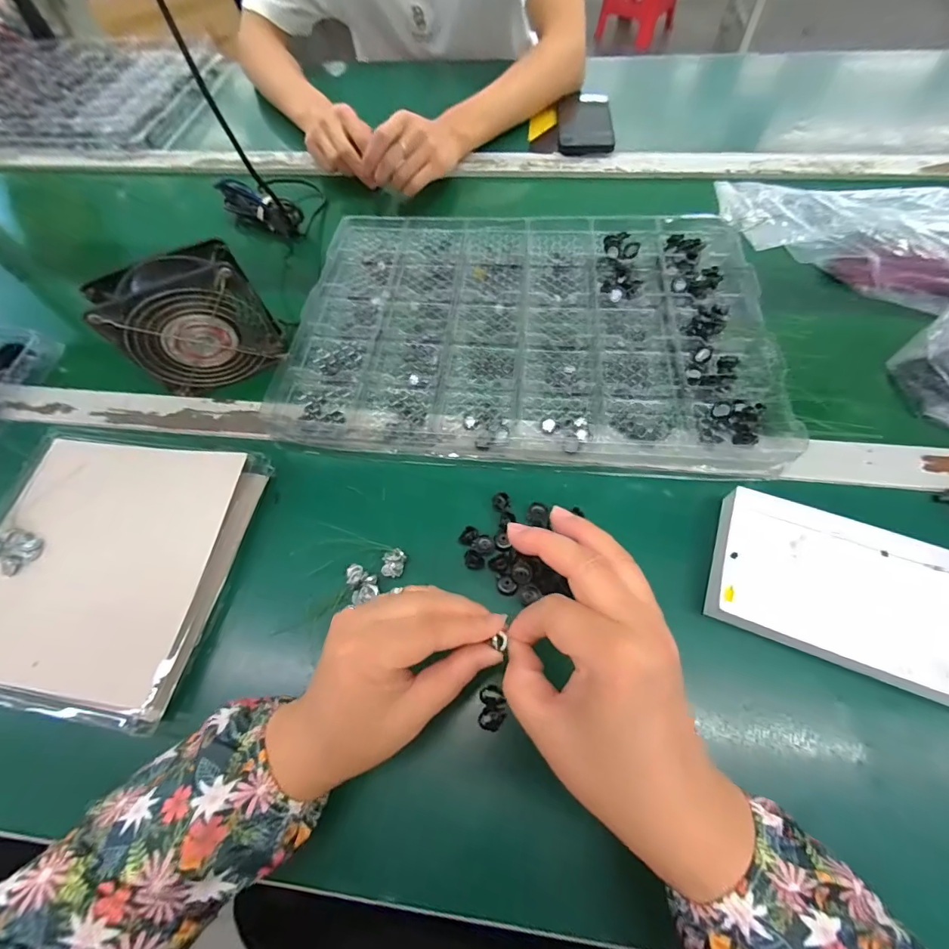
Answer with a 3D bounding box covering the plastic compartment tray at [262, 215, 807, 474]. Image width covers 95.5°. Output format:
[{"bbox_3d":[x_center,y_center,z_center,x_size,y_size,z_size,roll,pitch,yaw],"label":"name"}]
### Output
[{"bbox_3d":[0.048,-0.150,0.426,0.433,0.030,0.298,4,61,6],"label":"plastic compartment tray"}]

